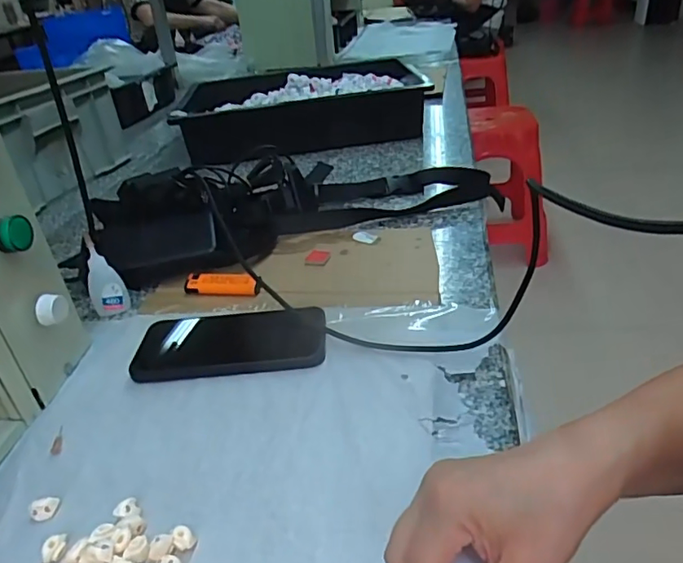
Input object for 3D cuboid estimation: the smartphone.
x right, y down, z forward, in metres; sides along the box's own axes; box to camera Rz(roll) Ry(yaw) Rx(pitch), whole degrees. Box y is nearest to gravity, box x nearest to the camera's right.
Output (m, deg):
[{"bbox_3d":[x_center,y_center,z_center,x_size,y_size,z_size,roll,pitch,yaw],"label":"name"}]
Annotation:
[{"bbox_3d":[-0.096,0.054,0.479,0.162,0.016,0.080,-6,31,2],"label":"smartphone"}]

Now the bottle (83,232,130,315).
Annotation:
[{"bbox_3d":[-0.244,-0.005,0.553,0.035,0.082,0.021,-22,34,-24],"label":"bottle"}]

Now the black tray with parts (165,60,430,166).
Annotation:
[{"bbox_3d":[-0.077,-0.333,1.042,0.434,0.100,0.300,-10,31,-5],"label":"black tray with parts"}]

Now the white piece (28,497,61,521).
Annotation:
[{"bbox_3d":[-0.194,0.147,0.352,0.018,0.006,0.013,-19,33,-20],"label":"white piece"}]

